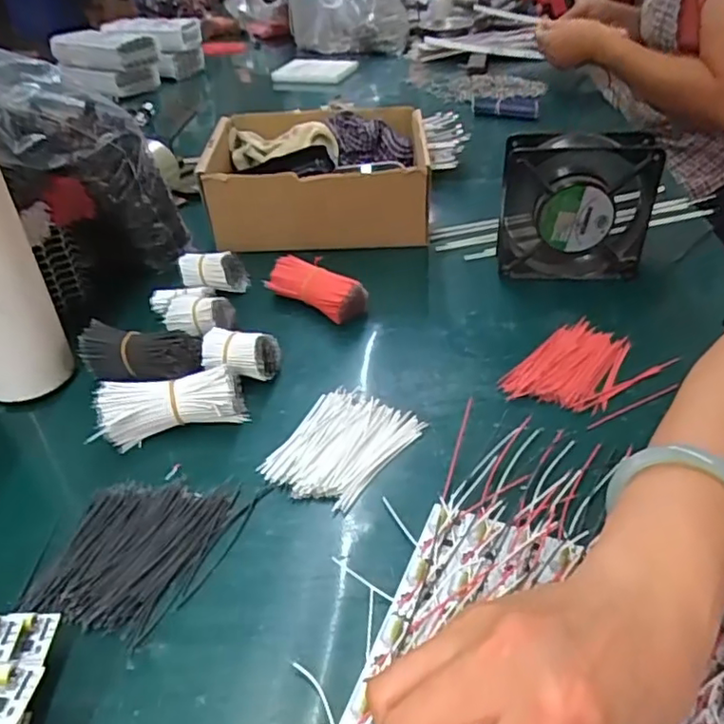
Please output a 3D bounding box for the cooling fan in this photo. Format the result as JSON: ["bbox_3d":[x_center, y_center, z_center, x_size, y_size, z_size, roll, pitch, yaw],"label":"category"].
[{"bbox_3d":[0.183,-0.130,0.523,0.123,0.125,0.040,0,38,3],"label":"cooling fan"}]

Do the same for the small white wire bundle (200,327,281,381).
[{"bbox_3d":[-0.090,-0.004,0.449,0.052,0.035,0.027,1,38,4],"label":"small white wire bundle"}]

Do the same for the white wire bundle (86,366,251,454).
[{"bbox_3d":[-0.129,0.028,0.412,0.094,0.033,0.038,-13,39,-13],"label":"white wire bundle"}]

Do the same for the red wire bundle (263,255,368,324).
[{"bbox_3d":[-0.038,-0.063,0.523,0.090,0.036,0.038,20,43,26],"label":"red wire bundle"}]

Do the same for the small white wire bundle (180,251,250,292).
[{"bbox_3d":[-0.133,-0.080,0.547,0.057,0.032,0.030,-13,39,-14],"label":"small white wire bundle"}]

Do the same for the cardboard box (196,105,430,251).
[{"bbox_3d":[-0.042,-0.191,0.637,0.214,0.091,0.170,-2,38,1],"label":"cardboard box"}]

